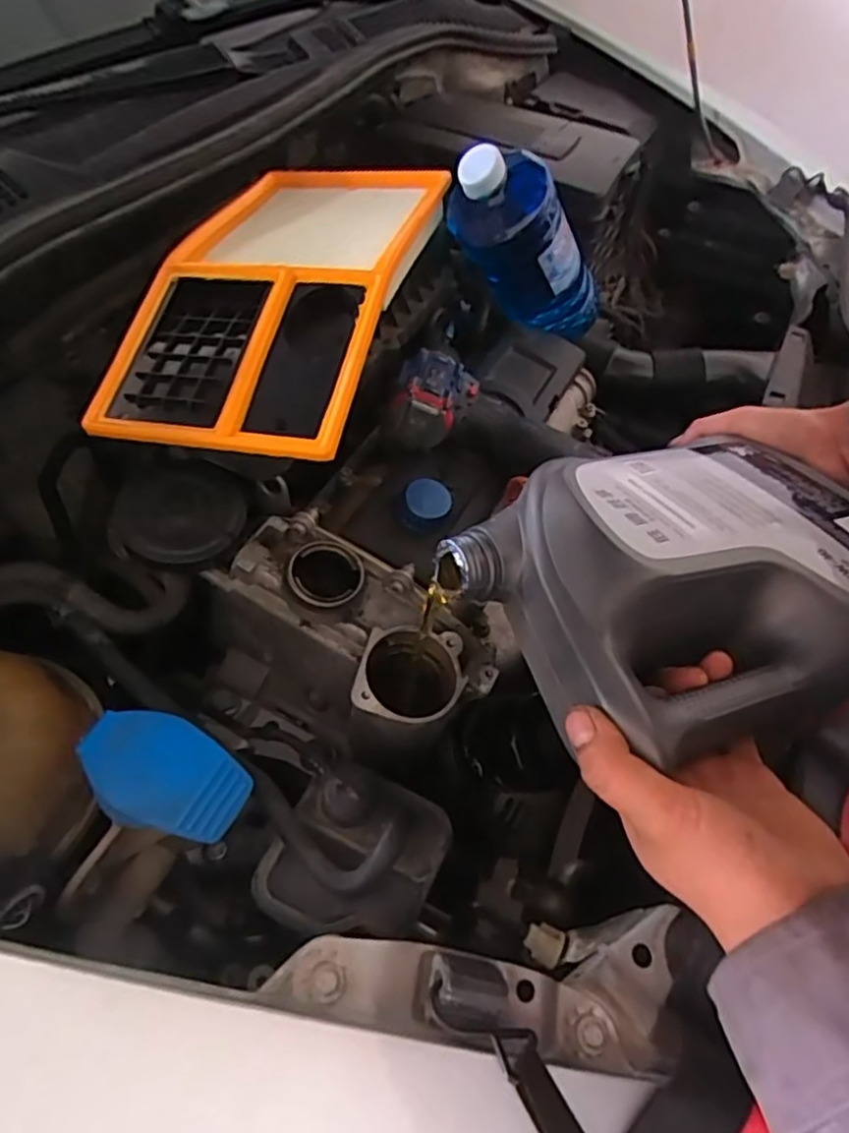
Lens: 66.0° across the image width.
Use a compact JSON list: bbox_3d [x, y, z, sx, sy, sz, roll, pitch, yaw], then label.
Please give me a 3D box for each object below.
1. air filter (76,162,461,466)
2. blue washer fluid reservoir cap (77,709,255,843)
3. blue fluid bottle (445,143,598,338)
[{"bbox_3d":[-0.114,-0.241,0.538,0.198,0.058,0.369,14,54,4],"label":"air filter"},{"bbox_3d":[-0.147,0.115,0.366,0.094,0.016,0.060,31,57,16],"label":"blue washer fluid reservoir cap"},{"bbox_3d":[0.109,-0.317,0.665,0.105,0.243,0.082,-38,53,20],"label":"blue fluid bottle"}]

